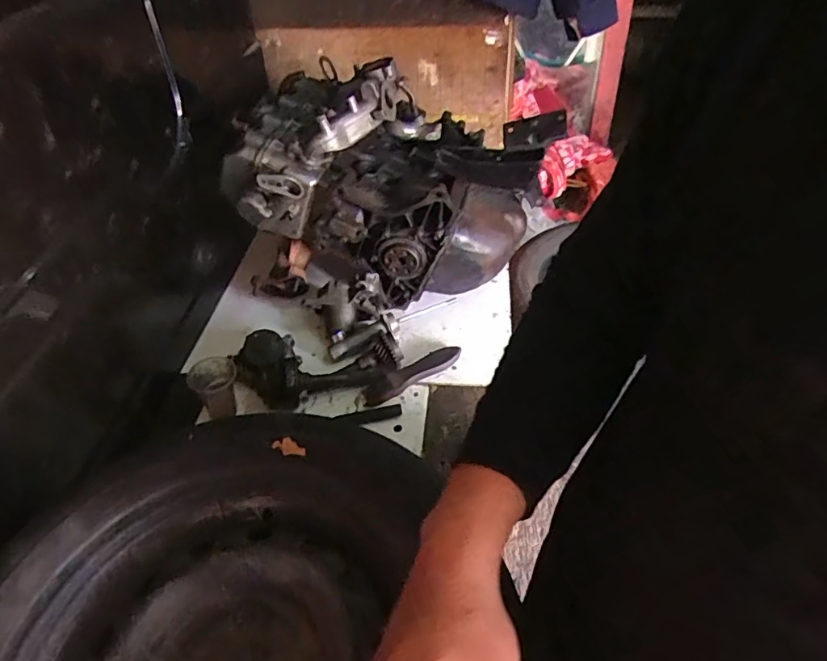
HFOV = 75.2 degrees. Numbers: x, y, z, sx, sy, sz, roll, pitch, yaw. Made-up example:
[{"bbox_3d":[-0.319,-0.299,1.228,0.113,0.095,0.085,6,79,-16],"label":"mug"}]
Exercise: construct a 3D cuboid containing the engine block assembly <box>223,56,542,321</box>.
[{"bbox_3d":[-0.043,-0.257,0.969,0.488,0.313,0.332,0,44,6],"label":"engine block assembly"}]

